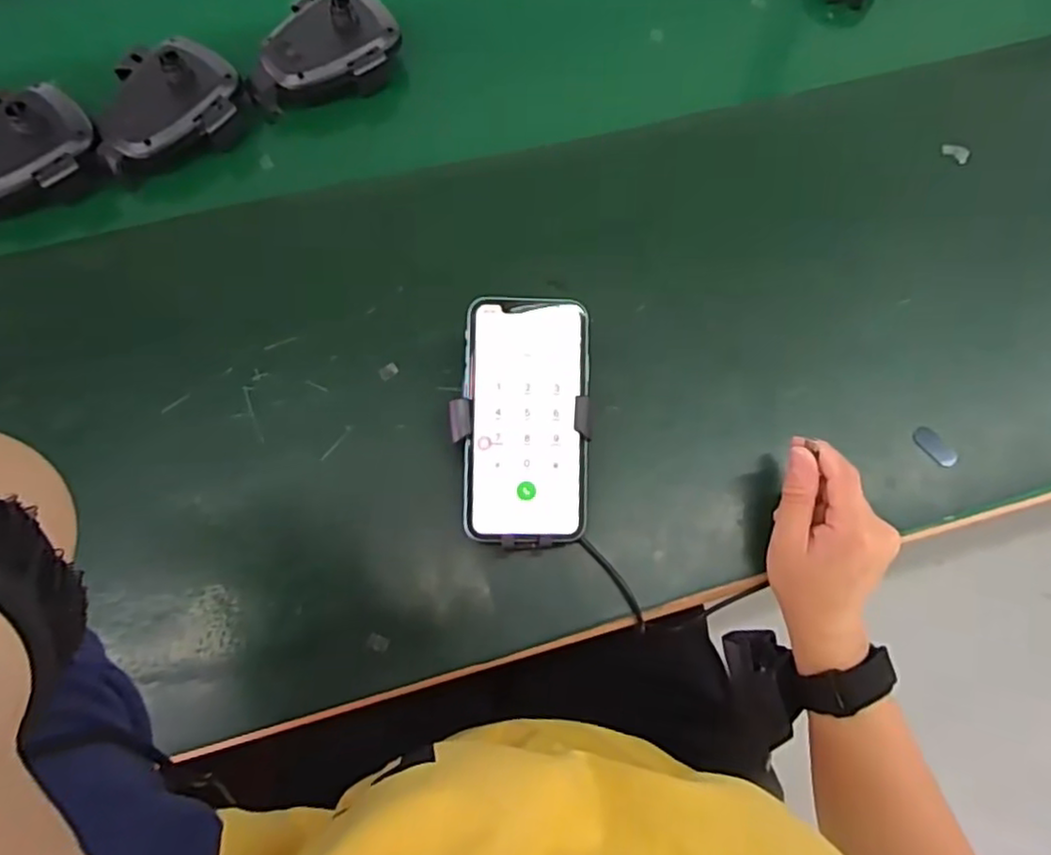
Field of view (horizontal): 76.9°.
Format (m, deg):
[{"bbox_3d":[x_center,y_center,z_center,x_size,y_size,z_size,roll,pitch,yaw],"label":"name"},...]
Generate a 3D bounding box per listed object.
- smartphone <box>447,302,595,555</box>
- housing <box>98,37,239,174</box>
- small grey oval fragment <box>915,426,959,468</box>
[{"bbox_3d":[-0.003,-0.002,0.424,0.086,0.046,0.153,-1,77,-2],"label":"smartphone"},{"bbox_3d":[-0.265,-0.241,0.483,0.102,0.033,0.077,-23,78,-7],"label":"housing"},{"bbox_3d":[0.284,0.013,0.458,0.016,0.005,0.032,-38,81,-10],"label":"small grey oval fragment"}]

